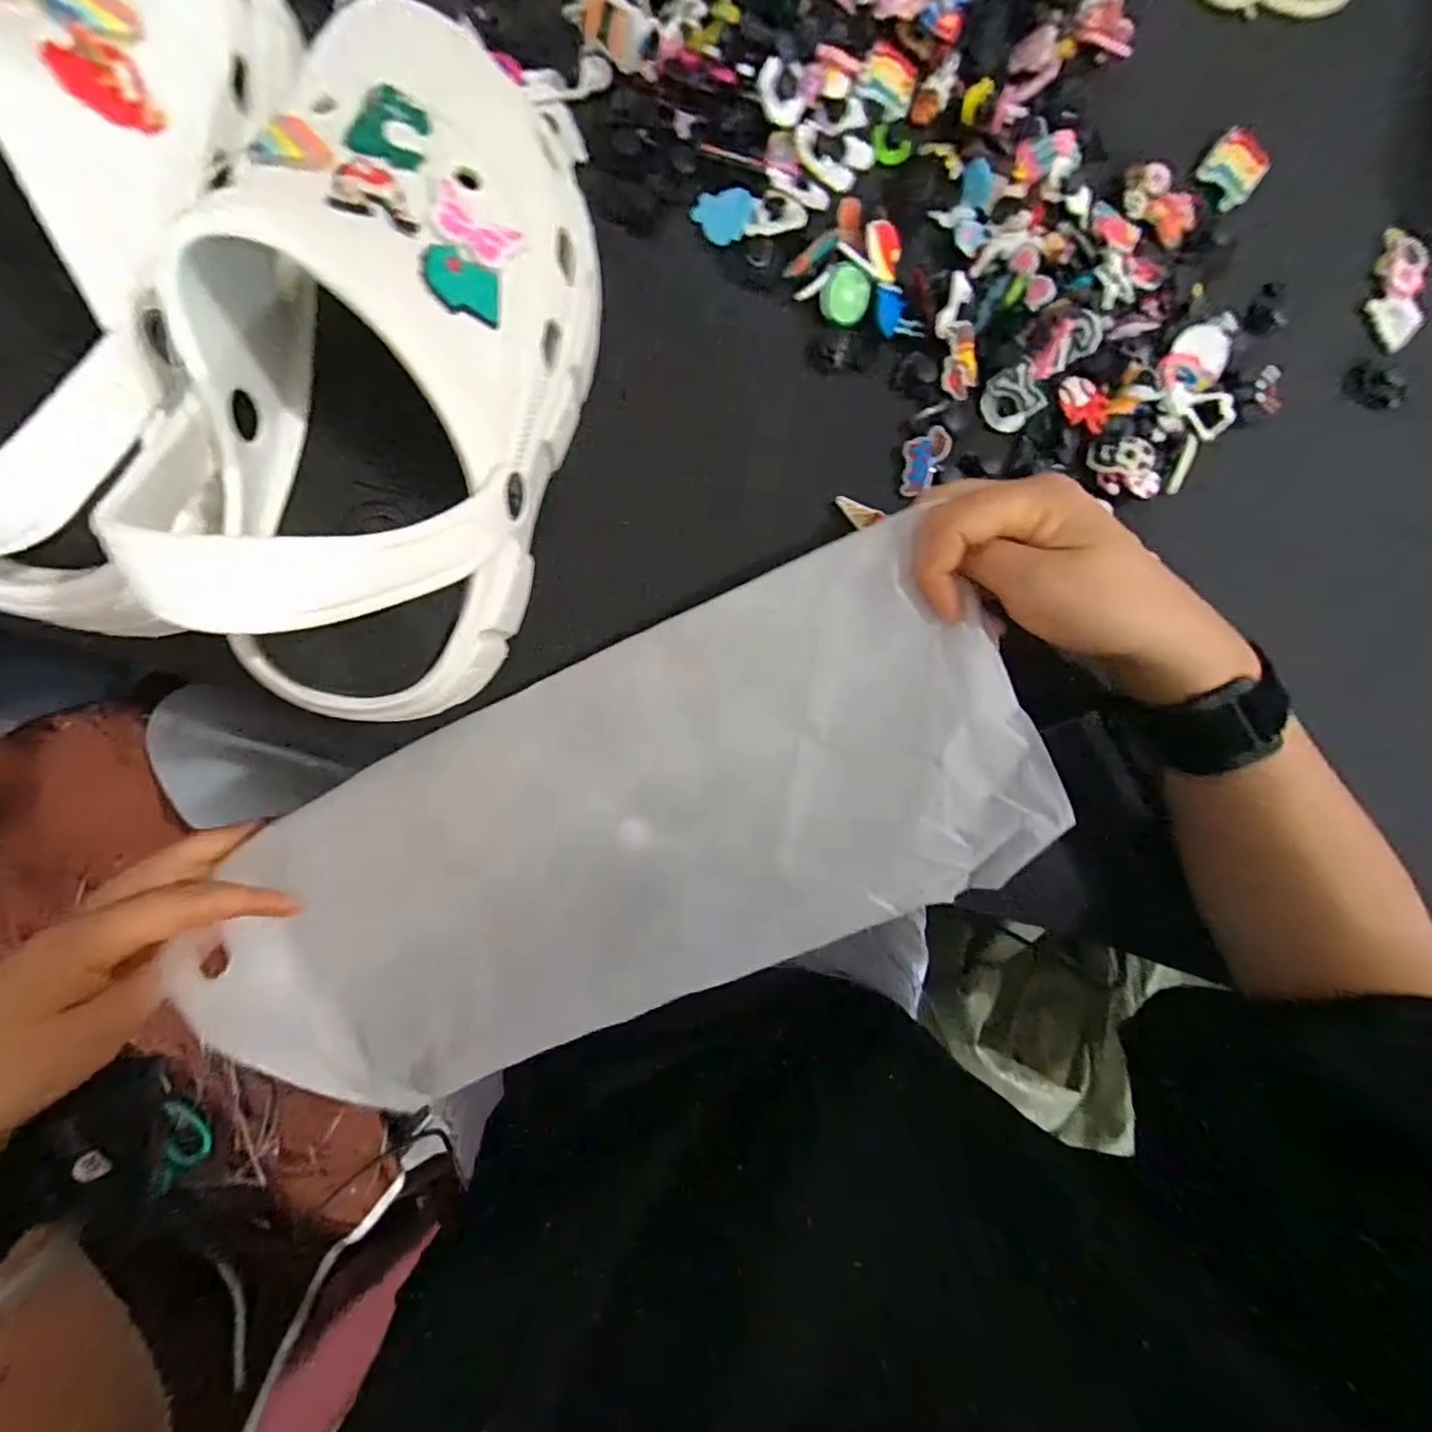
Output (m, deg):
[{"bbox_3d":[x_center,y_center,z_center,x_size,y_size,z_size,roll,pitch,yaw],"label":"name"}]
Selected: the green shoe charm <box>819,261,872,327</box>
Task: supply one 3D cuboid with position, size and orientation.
[{"bbox_3d":[0.063,-0.203,0.293,0.022,0.010,0.024,30,87,-7],"label":"green shoe charm"}]

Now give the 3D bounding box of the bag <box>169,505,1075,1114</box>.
[{"bbox_3d":[-0.053,0.058,0.276,0.375,0.031,0.154,-24,96,8],"label":"bag"}]

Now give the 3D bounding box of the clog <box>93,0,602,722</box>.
[{"bbox_3d":[-0.108,-0.112,0.203,0.099,0.088,0.227,13,89,-8],"label":"clog"}]

